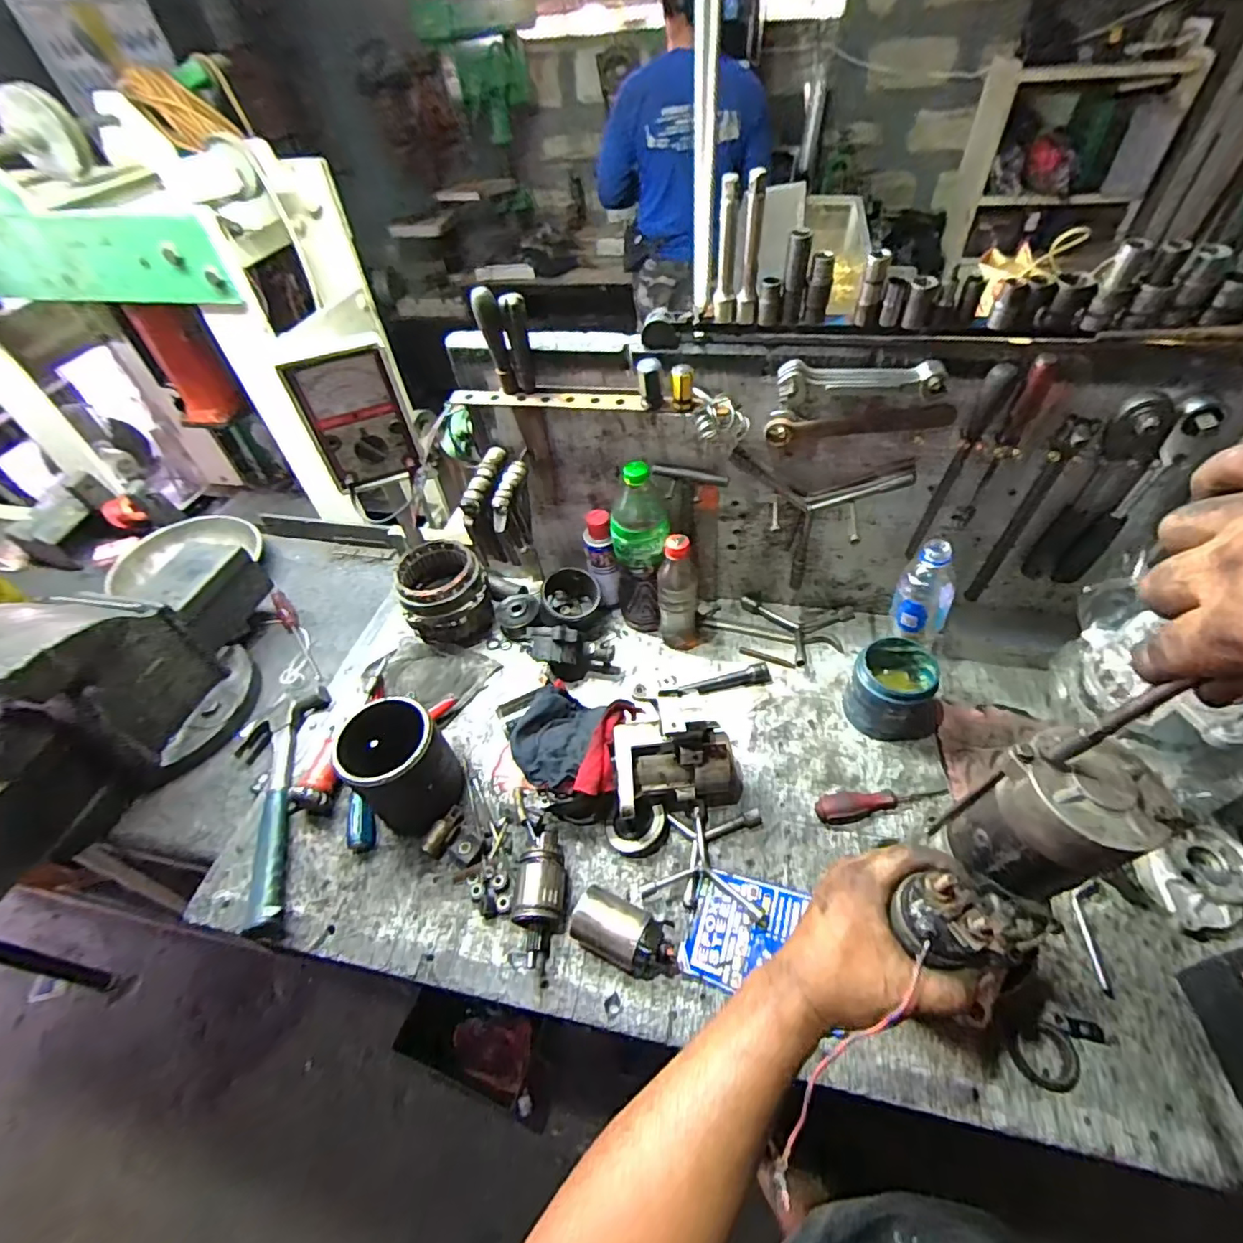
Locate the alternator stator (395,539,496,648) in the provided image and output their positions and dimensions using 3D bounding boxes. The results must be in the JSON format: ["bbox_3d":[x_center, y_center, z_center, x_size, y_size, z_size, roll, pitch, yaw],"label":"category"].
[{"bbox_3d":[-0.263,-0.040,0.867,0.126,0.110,0.134,-18,50,-11],"label":"alternator stator"}]

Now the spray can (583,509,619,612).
[{"bbox_3d":[-0.030,-0.088,0.838,0.044,0.153,0.050,-7,49,-2],"label":"spray can"}]

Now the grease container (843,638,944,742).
[{"bbox_3d":[0.348,0.090,0.720,0.106,0.096,0.109,-36,55,-24],"label":"grease container"}]

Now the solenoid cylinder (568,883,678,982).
[{"bbox_3d":[0.005,0.316,0.578,0.108,0.051,0.055,18,53,19],"label":"solenoid cylinder"}]

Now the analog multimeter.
[{"bbox_3d":[-0.327,-0.248,0.710,0.109,0.154,0.033,-21,51,-13],"label":"analog multimeter"}]

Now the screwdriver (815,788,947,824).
[{"bbox_3d":[0.303,0.205,0.659,0.159,0.031,0.028,-11,49,-5],"label":"screwdriver"}]

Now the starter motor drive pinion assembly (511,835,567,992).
[{"bbox_3d":[-0.087,0.294,0.605,0.054,0.044,0.142,3,49,7],"label":"starter motor drive pinion assembly"}]

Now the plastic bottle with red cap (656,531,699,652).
[{"bbox_3d":[0.080,-0.041,0.787,0.060,0.185,0.056,2,49,6],"label":"plastic bottle with red cap"}]

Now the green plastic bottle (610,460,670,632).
[{"bbox_3d":[0.028,-0.088,0.788,0.075,0.268,0.069,-2,49,3],"label":"green plastic bottle"}]

